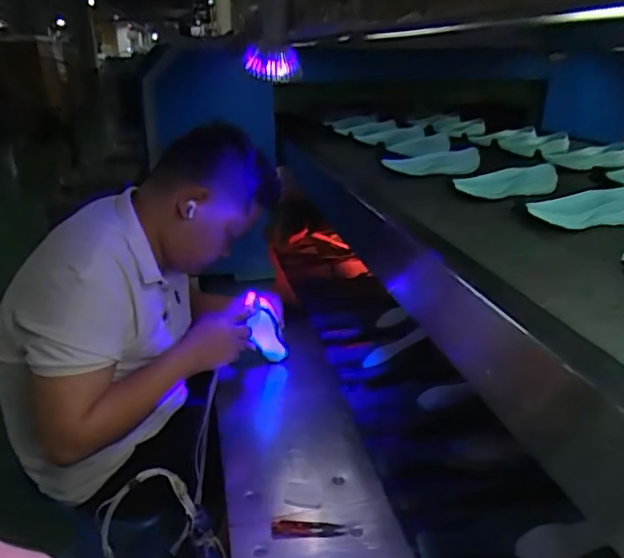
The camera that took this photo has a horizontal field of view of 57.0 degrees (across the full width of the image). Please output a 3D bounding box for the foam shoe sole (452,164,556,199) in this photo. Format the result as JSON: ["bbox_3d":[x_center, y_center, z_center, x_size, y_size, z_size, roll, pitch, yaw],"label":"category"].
[{"bbox_3d":[0.313,-0.157,0.913,0.176,0.034,0.054,-6,23,-16],"label":"foam shoe sole"}]

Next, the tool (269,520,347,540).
[{"bbox_3d":[-0.007,0.346,0.796,0.100,0.007,0.027,2,22,5],"label":"tool"}]

